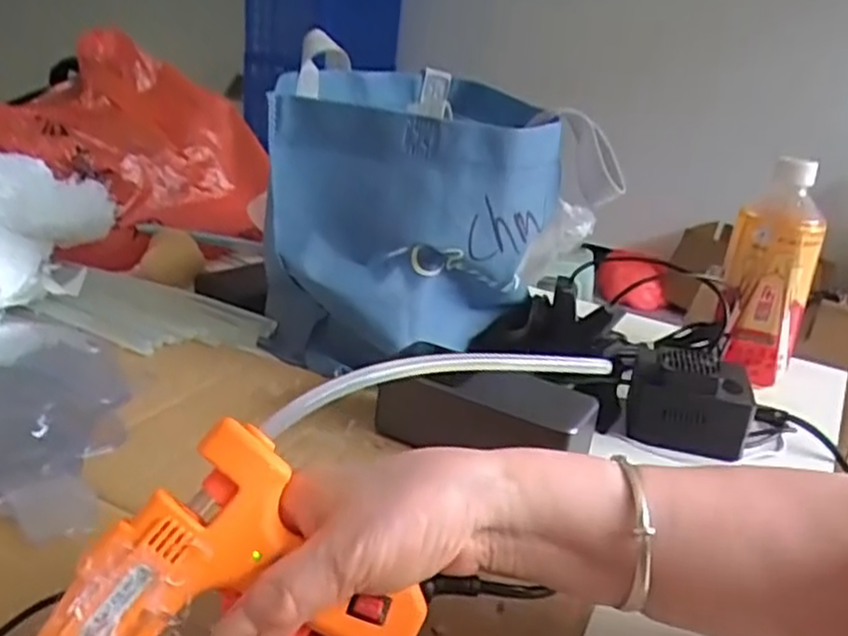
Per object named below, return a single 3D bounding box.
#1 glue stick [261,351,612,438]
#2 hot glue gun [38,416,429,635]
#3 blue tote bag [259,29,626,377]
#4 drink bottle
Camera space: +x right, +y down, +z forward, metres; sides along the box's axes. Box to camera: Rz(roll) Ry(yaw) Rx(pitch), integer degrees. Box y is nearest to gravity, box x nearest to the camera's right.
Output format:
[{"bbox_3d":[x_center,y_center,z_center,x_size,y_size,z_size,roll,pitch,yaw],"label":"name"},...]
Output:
[{"bbox_3d":[0.019,0.025,0.353,0.189,0.033,0.006,-8,45,-29],"label":"glue stick"},{"bbox_3d":[-0.073,0.088,0.291,0.135,0.091,0.030,0,-11,-15],"label":"hot glue gun"},{"bbox_3d":[0.011,-0.074,0.590,0.239,0.200,0.216,10,22,7],"label":"blue tote bag"},{"bbox_3d":[0.268,-0.034,0.586,0.068,0.161,0.057,21,26,24],"label":"drink bottle"}]

